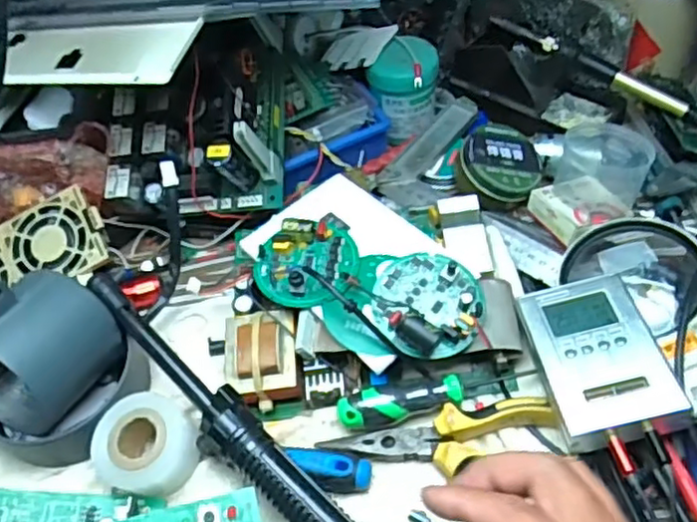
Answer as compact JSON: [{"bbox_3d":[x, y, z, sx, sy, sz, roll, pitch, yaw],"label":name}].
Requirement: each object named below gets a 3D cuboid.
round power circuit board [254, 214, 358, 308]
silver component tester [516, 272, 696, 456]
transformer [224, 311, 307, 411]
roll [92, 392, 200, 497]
[{"bbox_3d":[-0.029,-0.004,0.470,0.068,0.025,0.073,-3,51,4],"label":"round power circuit board"},{"bbox_3d":[0.148,0.055,0.407,0.070,0.021,0.099,-9,51,-1],"label":"silver component tester"},{"bbox_3d":[-0.058,0.064,0.453,0.048,0.020,0.062,-7,68,-5],"label":"transformer"},{"bbox_3d":[-0.127,0.114,0.425,0.064,0.017,0.059,2,75,-7],"label":"roll"}]

